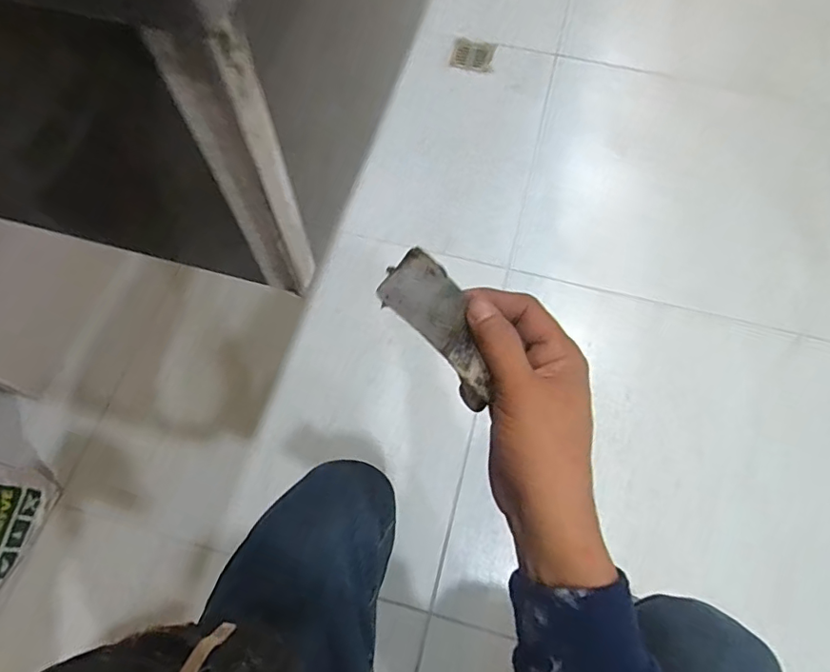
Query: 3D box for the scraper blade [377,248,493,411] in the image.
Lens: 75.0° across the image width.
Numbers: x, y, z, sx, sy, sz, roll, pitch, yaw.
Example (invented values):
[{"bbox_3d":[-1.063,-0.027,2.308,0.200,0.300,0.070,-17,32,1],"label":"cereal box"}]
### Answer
[{"bbox_3d":[0.019,-0.005,0.306,0.090,0.005,0.048,49,53,-14],"label":"scraper blade"}]

